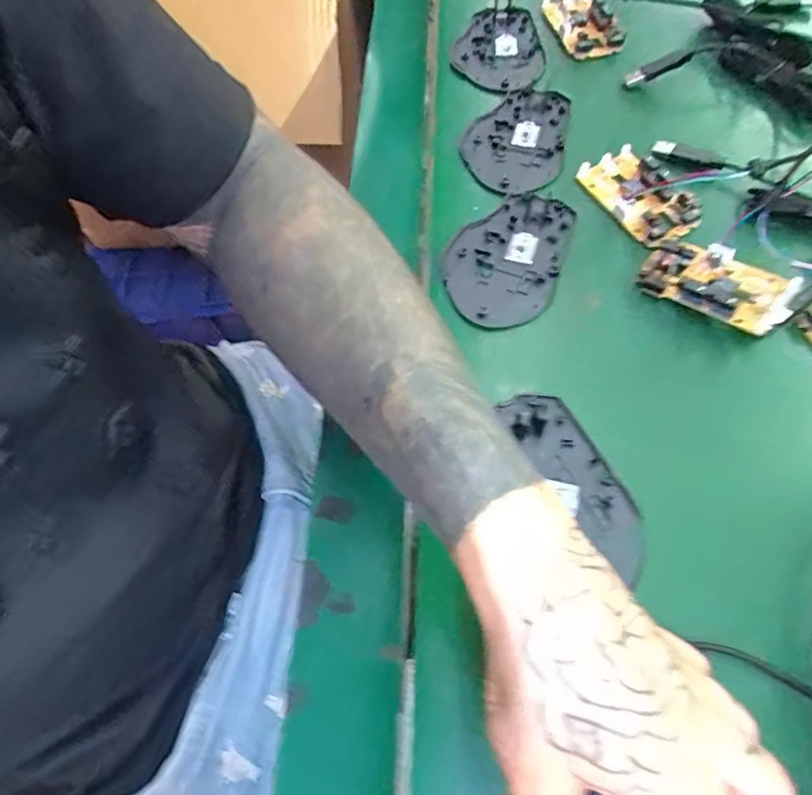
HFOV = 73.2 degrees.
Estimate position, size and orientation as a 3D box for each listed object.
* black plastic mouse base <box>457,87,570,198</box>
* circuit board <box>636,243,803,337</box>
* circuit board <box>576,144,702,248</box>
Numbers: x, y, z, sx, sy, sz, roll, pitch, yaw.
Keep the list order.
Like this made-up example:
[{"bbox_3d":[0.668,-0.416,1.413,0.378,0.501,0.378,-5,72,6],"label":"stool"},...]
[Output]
[{"bbox_3d":[0.080,-0.190,0.402,0.071,0.012,0.112,13,64,9],"label":"black plastic mouse base"},{"bbox_3d":[0.183,-0.068,0.323,0.079,0.017,0.046,33,69,18],"label":"circuit board"},{"bbox_3d":[0.155,-0.137,0.362,0.046,0.011,0.078,-26,64,-10],"label":"circuit board"}]

